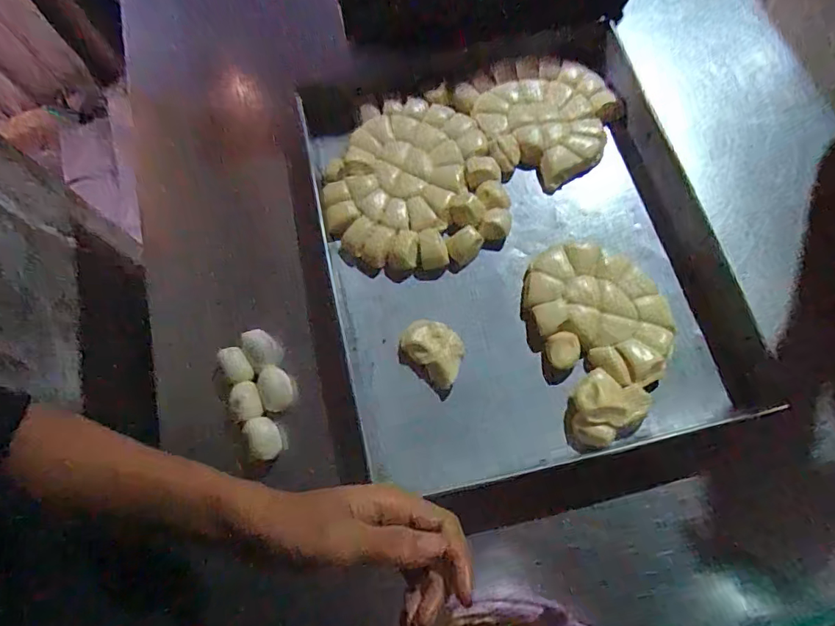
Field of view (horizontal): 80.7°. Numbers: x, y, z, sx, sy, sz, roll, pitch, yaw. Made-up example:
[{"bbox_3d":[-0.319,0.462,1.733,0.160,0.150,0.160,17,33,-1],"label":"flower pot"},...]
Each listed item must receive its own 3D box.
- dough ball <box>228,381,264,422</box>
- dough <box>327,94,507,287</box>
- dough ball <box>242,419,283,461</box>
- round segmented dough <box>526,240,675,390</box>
[{"bbox_3d":[-0.184,0.094,0.523,0.029,0.022,0.041,-16,71,-3],"label":"dough ball"},{"bbox_3d":[-0.010,-0.161,0.605,0.211,0.030,0.242,-18,71,-4],"label":"dough"},{"bbox_3d":[-0.161,0.131,0.510,0.031,0.019,0.041,-19,71,-4],"label":"dough ball"},{"bbox_3d":[0.199,-0.005,0.547,0.155,0.020,0.148,-1,71,2],"label":"round segmented dough"}]

